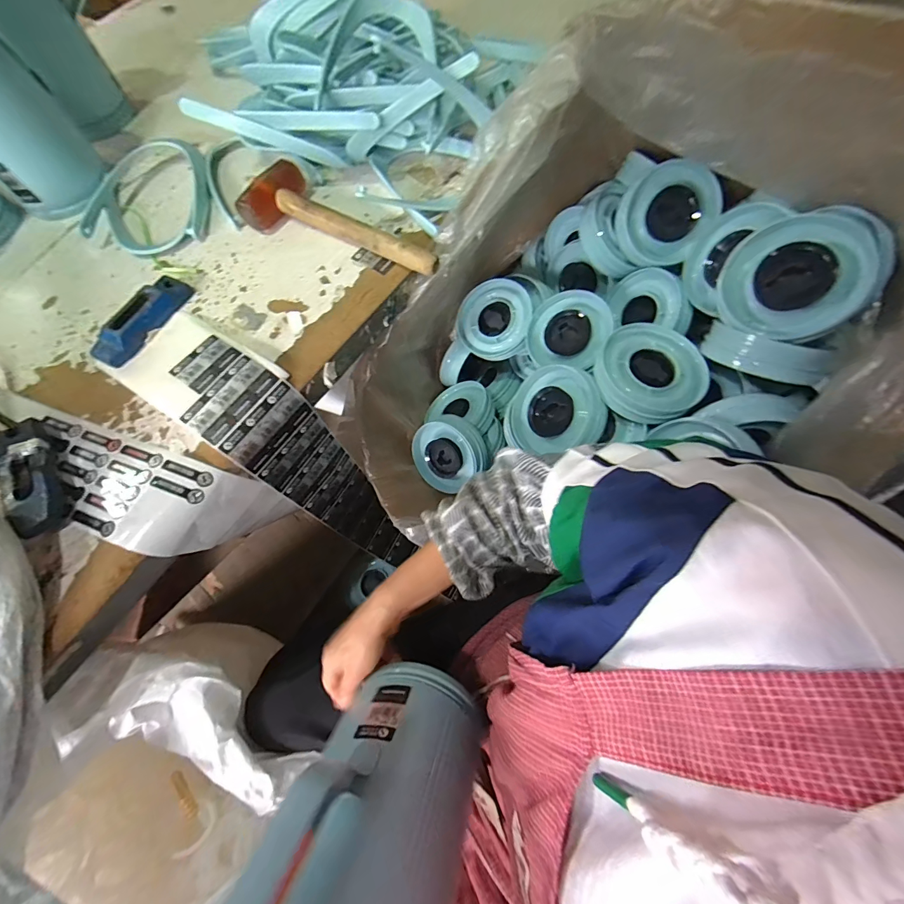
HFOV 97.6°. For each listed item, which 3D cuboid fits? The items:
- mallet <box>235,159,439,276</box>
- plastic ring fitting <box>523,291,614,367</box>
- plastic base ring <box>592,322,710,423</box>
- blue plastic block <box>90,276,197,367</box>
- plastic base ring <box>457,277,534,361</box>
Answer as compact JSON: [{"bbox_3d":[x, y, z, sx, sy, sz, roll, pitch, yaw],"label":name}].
[{"bbox_3d":[-0.137,-0.301,0.515,0.275,0.048,0.085,22,69,12],"label":"mallet"},{"bbox_3d":[0.176,-0.190,0.617,0.126,0.113,0.032,26,24,29],"label":"plastic ring fitting"},{"bbox_3d":[0.256,-0.106,0.507,0.135,0.030,0.127,-1,66,2],"label":"plastic base ring"},{"bbox_3d":[-0.378,-0.164,0.485,0.043,0.032,0.135,26,70,13],"label":"blue plastic block"},{"bbox_3d":[0.069,-0.234,0.697,0.132,0.014,0.128,2,97,20],"label":"plastic base ring"}]

